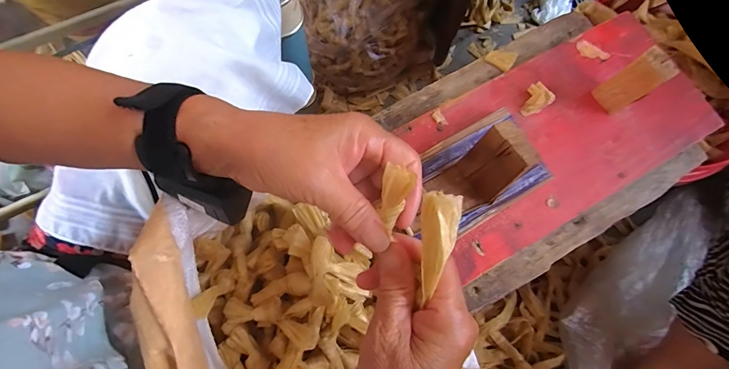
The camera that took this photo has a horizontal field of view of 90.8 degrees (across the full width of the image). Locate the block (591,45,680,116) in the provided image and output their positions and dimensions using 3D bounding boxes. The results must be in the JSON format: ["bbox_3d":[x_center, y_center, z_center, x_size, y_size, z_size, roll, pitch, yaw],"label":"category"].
[{"bbox_3d":[0.264,-0.100,0.356,0.017,0.074,0.033,-24,78,-8],"label":"block"}]

